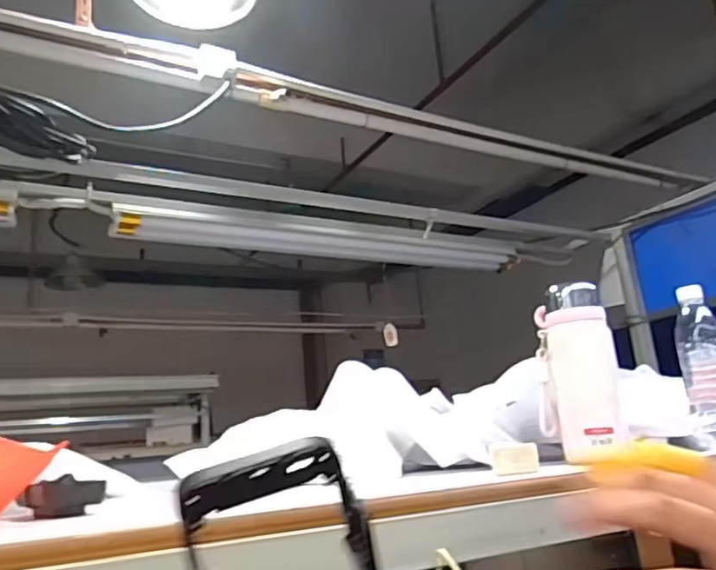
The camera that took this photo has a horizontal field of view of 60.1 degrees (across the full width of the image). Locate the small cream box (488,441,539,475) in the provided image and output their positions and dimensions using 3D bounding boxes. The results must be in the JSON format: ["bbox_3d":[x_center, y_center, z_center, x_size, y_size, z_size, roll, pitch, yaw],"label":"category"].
[{"bbox_3d":[0.157,0.174,0.623,0.046,0.030,0.023,-8,-15,13],"label":"small cream box"}]

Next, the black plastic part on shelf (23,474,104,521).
[{"bbox_3d":[-0.243,0.177,0.516,0.060,0.031,0.023,0,-15,-17],"label":"black plastic part on shelf"}]

